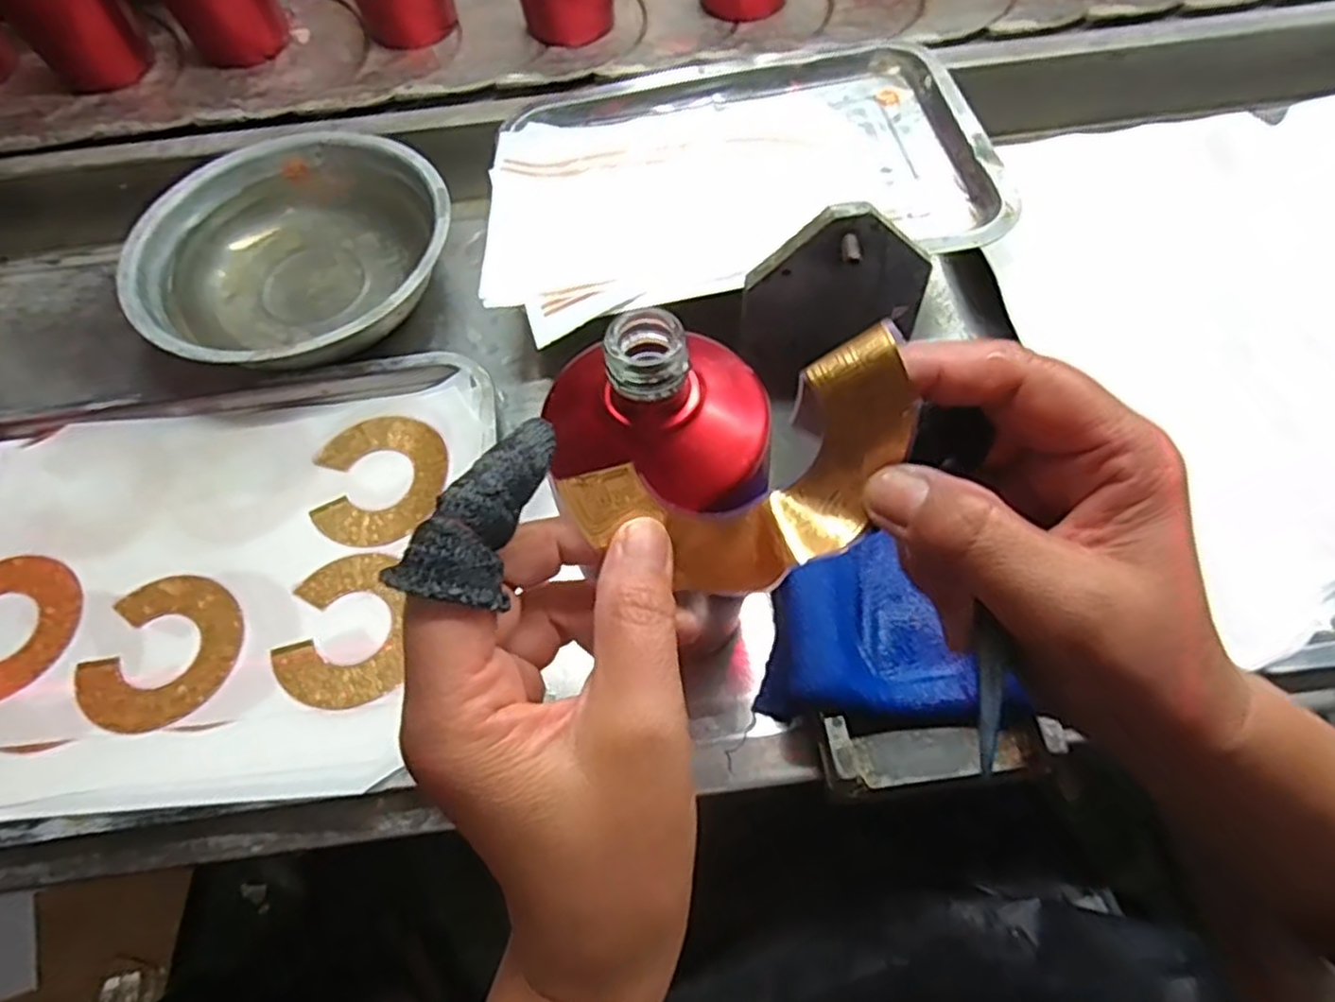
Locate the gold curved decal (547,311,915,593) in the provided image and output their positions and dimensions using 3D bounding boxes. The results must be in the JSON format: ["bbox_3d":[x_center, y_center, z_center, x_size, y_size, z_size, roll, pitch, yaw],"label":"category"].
[{"bbox_3d":[0.024,-0.005,0.208,0.094,0.028,0.046,-24,112,16],"label":"gold curved decal"}]

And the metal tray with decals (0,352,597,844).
[{"bbox_3d":[-0.269,0.043,0.411,0.334,0.018,0.251,-7,62,-1],"label":"metal tray with decals"}]

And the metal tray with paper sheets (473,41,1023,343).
[{"bbox_3d":[0.040,-0.209,0.484,0.309,0.052,0.200,-13,73,-5],"label":"metal tray with paper sheets"}]

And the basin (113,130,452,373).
[{"bbox_3d":[-0.239,-0.163,0.488,0.192,0.059,0.179,0,72,-1],"label":"basin"}]

